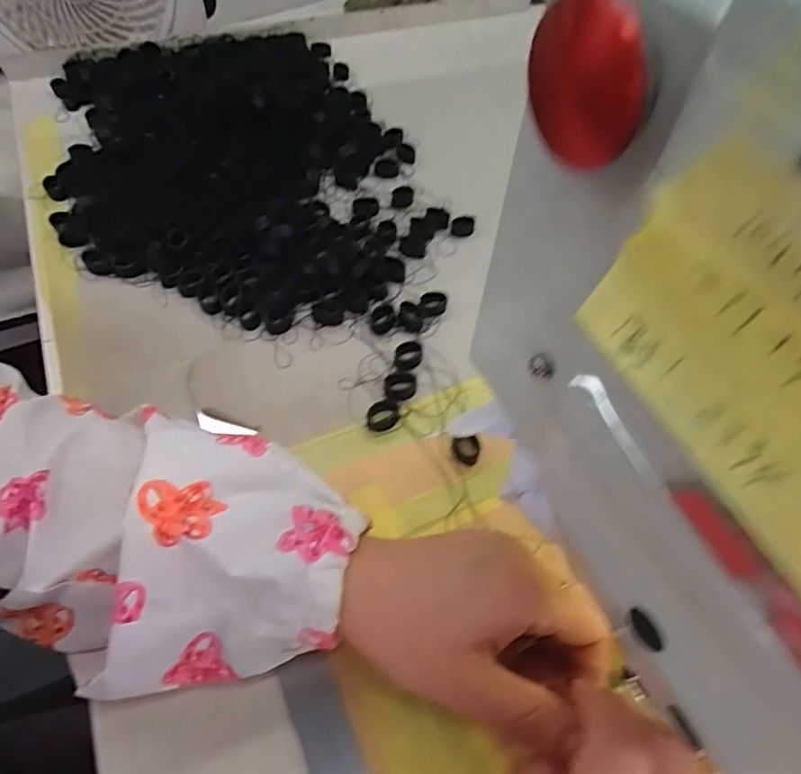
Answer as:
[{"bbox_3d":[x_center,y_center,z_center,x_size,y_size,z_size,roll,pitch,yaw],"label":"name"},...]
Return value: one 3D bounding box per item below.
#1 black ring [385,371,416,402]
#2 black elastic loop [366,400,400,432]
[{"bbox_3d":[0.001,-0.001,0.334,0.019,0.004,0.021,-6,56,-4],"label":"black ring"},{"bbox_3d":[-0.010,0.016,0.323,0.020,0.006,0.015,-19,58,-12],"label":"black elastic loop"}]

